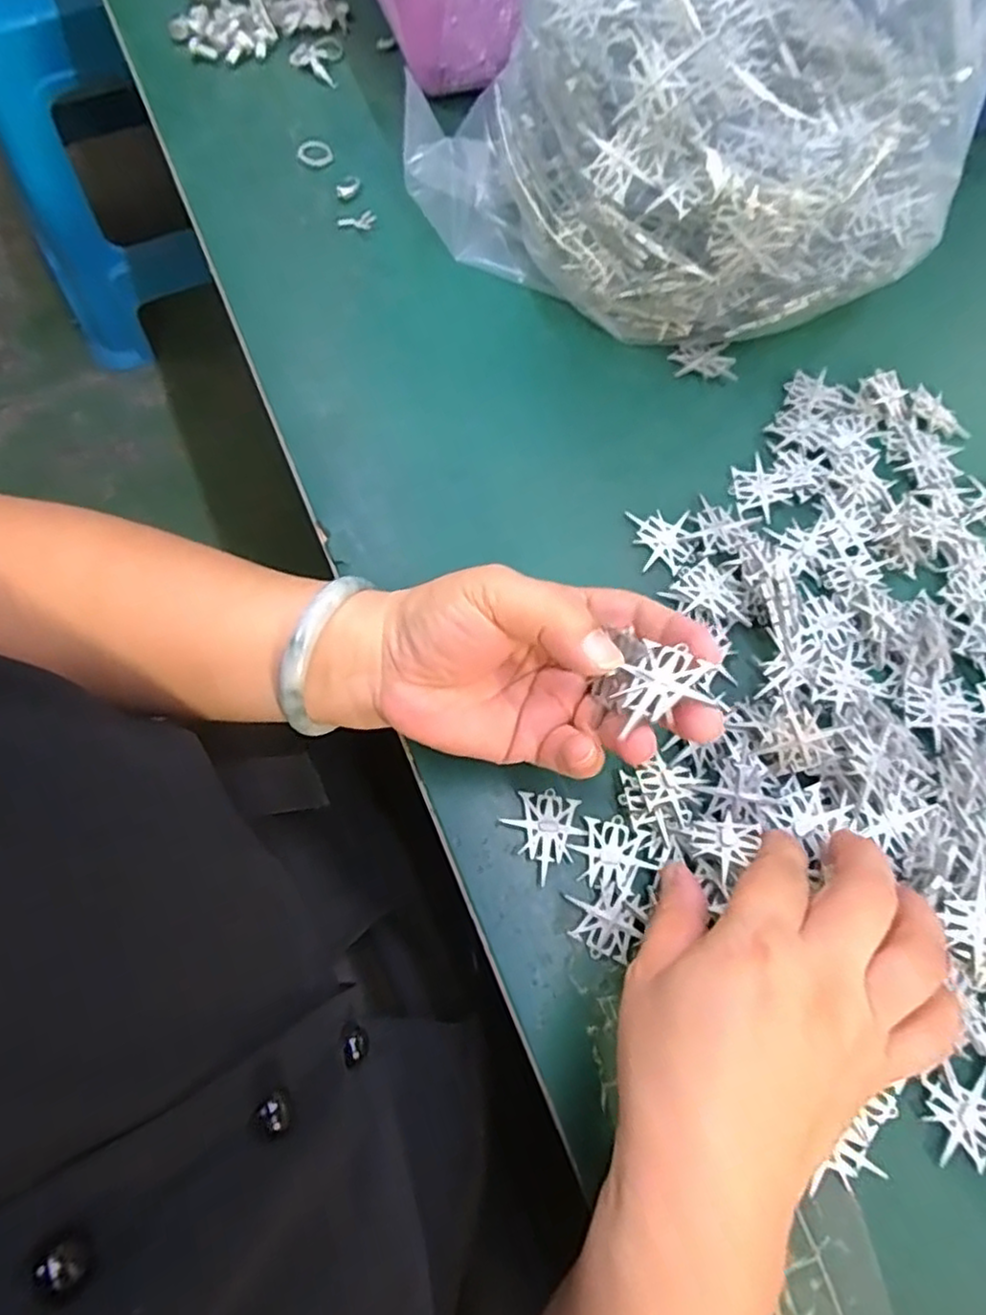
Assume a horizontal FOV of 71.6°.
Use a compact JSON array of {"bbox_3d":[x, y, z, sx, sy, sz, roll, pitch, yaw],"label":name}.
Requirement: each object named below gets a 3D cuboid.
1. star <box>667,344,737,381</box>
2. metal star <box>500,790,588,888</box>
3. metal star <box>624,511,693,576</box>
[{"bbox_3d":[0.120,-0.169,0.392,0.036,0.007,0.023,-2,72,-4],"label":"star"},{"bbox_3d":[0.024,0.075,0.303,0.033,0.007,0.034,-36,74,-19],"label":"metal star"},{"bbox_3d":[0.088,-0.060,0.355,0.030,0.007,0.034,-4,72,-5],"label":"metal star"}]

